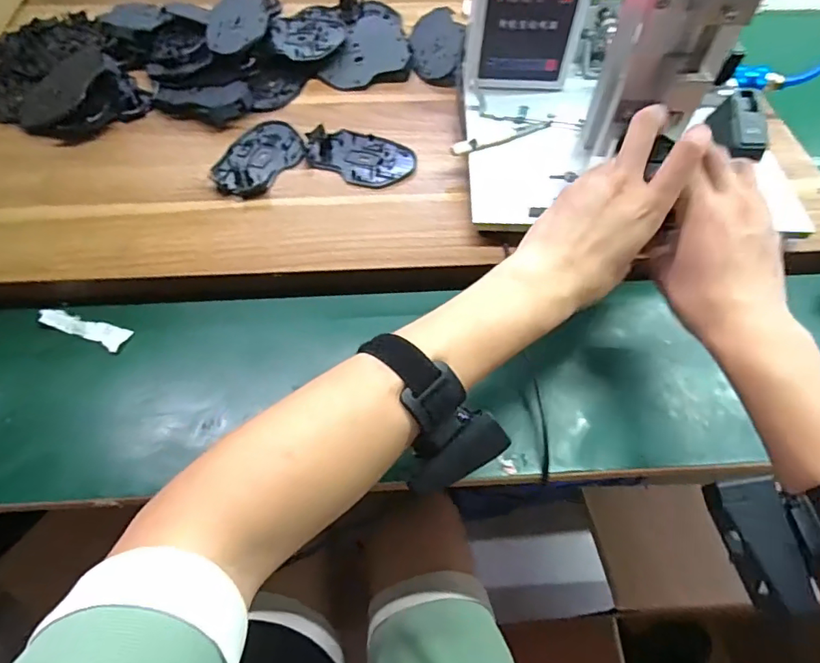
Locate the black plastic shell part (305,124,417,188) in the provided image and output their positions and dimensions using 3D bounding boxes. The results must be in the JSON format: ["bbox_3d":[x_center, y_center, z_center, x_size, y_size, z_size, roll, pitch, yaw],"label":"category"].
[{"bbox_3d":[-0.053,-0.181,0.528,0.116,0.017,0.070,28,67,11],"label":"black plastic shell part"}]

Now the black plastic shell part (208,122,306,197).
[{"bbox_3d":[-0.157,-0.178,0.518,0.072,0.014,0.109,32,68,13],"label":"black plastic shell part"}]

